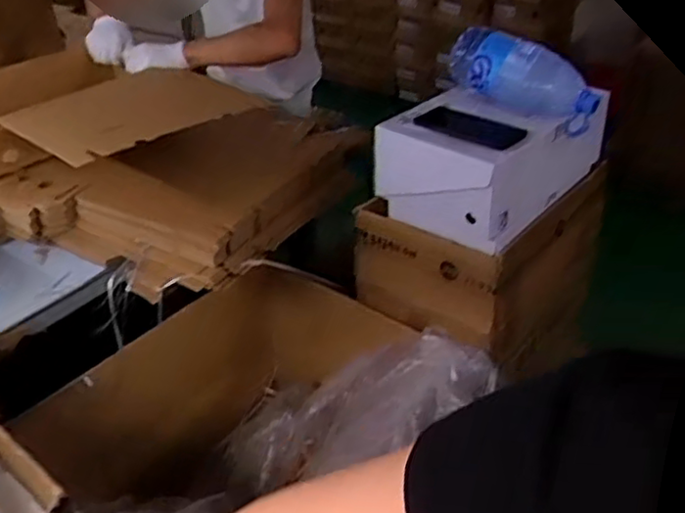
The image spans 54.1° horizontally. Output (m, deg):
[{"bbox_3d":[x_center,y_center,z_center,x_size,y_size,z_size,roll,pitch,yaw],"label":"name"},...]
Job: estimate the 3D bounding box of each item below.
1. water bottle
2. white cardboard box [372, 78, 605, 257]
[{"bbox_3d":[0.285,-0.288,1.071,0.246,0.088,0.091,31,45,16],"label":"water bottle"},{"bbox_3d":[0.232,-0.157,1.075,0.316,0.152,0.204,-30,45,-33],"label":"white cardboard box"}]

